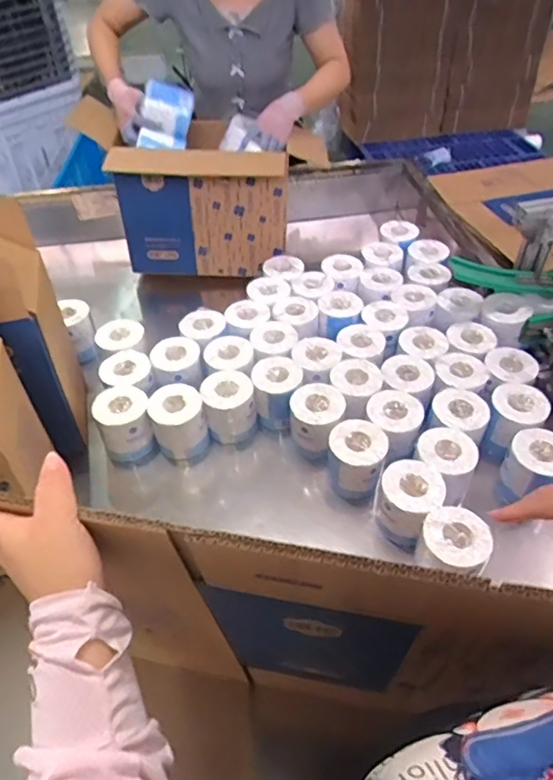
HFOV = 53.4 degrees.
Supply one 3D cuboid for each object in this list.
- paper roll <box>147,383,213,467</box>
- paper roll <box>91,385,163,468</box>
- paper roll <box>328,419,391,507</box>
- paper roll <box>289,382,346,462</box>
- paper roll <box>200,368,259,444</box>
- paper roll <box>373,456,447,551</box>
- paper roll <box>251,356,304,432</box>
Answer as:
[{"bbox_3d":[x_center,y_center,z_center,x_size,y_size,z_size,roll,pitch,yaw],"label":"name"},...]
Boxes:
[{"bbox_3d":[-0.179,0.067,1.031,0.092,0.118,0.096,0,45,0],"label":"paper roll"},{"bbox_3d":[-0.283,0.067,1.037,0.096,0.116,0.102,-18,48,-17],"label":"paper roll"},{"bbox_3d":[0.140,0.125,0.974,0.102,0.108,0.099,8,46,9],"label":"paper roll"},{"bbox_3d":[0.073,0.065,1.030,0.103,0.104,0.119,15,47,15],"label":"paper roll"},{"bbox_3d":[-0.091,0.034,1.066,0.100,0.108,0.094,-12,46,-11],"label":"paper roll"},{"bbox_3d":[0.219,0.189,0.913,0.102,0.103,0.107,24,50,22],"label":"paper roll"},{"bbox_3d":[0.001,0.003,1.085,0.097,0.096,0.105,12,47,13],"label":"paper roll"}]

